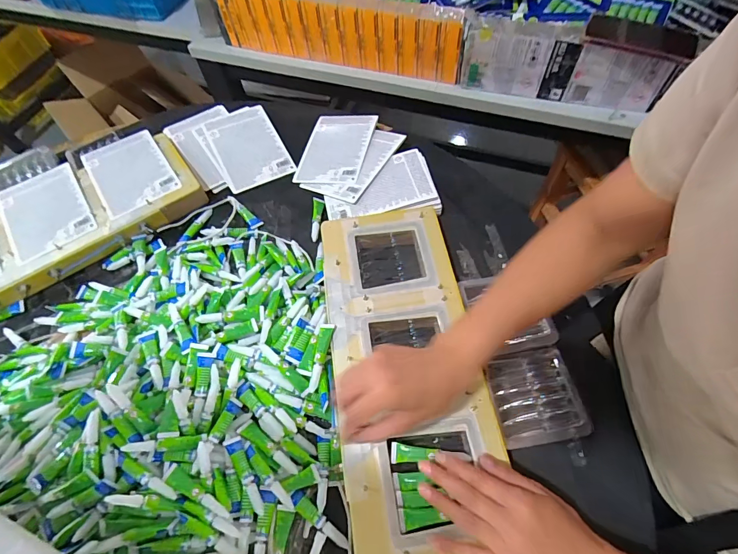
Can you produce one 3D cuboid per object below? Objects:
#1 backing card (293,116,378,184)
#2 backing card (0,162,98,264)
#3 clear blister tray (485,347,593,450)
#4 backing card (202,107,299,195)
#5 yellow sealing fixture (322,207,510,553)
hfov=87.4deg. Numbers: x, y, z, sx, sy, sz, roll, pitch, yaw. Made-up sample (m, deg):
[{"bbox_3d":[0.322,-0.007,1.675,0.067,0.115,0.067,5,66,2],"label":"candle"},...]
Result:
[{"bbox_3d":[-0.058,-0.228,0.677,0.117,0.009,0.164,7,62,15],"label":"backing card"},{"bbox_3d":[-0.505,-0.107,0.602,0.115,0.011,0.176,-33,66,-14],"label":"backing card"},{"bbox_3d":[0.196,0.140,0.457,0.098,0.018,0.101,-9,60,-2],"label":"clear blister tray"},{"bbox_3d":[-0.217,-0.234,0.686,0.114,0.011,0.168,-25,71,-14],"label":"backing card"},{"bbox_3d":[0.043,0.096,0.470,0.185,0.035,0.420,-3,59,2],"label":"yellow sealing fixture"}]

